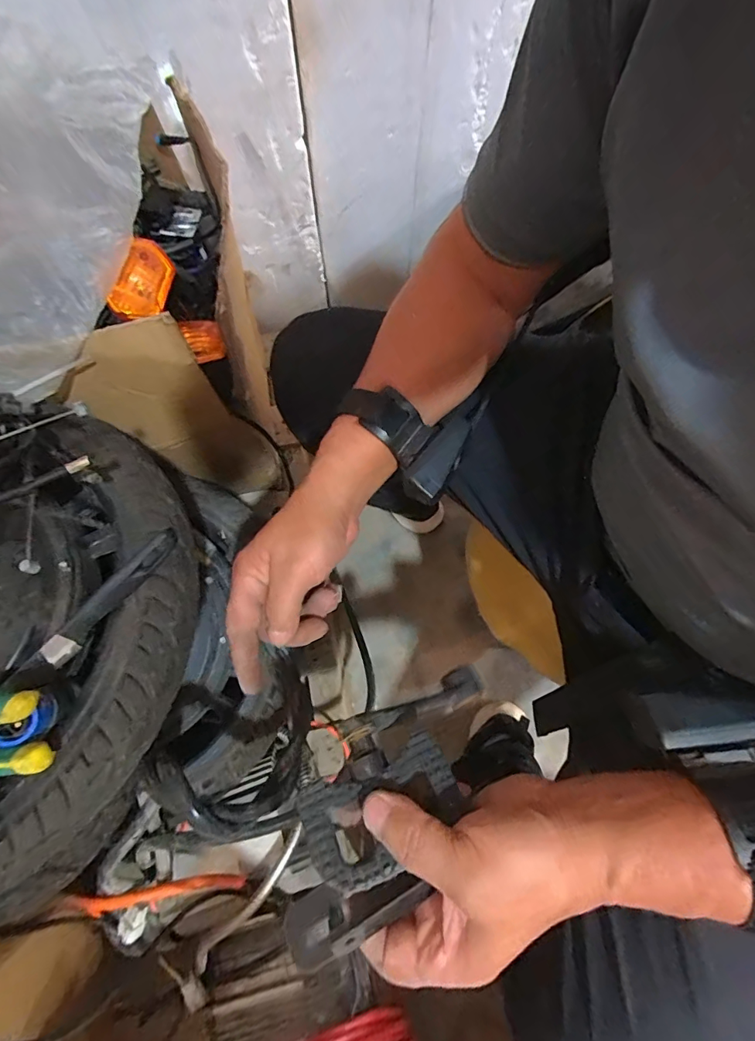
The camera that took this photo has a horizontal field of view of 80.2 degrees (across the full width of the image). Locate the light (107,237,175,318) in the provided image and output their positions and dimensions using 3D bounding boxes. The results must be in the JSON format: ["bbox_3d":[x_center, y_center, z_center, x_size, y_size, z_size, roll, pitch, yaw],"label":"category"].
[{"bbox_3d":[-0.215,-0.218,0.413,0.040,0.033,0.067,22,95,-33],"label":"light"}]

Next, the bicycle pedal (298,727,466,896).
[{"bbox_3d":[0.003,0.156,0.243,0.083,0.024,0.051,-22,76,-6],"label":"bicycle pedal"}]

